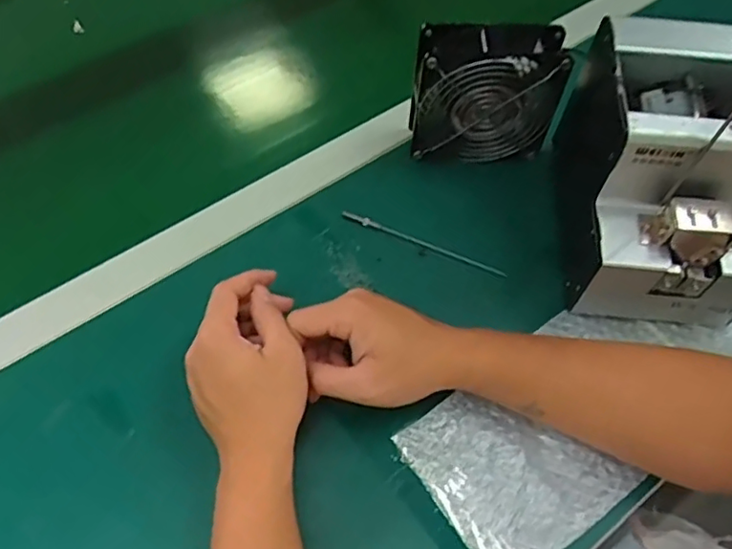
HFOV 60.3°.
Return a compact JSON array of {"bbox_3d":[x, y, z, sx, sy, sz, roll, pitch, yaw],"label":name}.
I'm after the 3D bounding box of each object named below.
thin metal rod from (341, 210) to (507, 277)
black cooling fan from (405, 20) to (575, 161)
[{"bbox_3d":[0.048,-0.028,0.533,0.147,0.007,0.010,23,60,11],"label":"thin metal rod"},{"bbox_3d":[0.101,-0.151,0.541,0.120,0.121,0.040,2,58,-1],"label":"black cooling fan"}]

